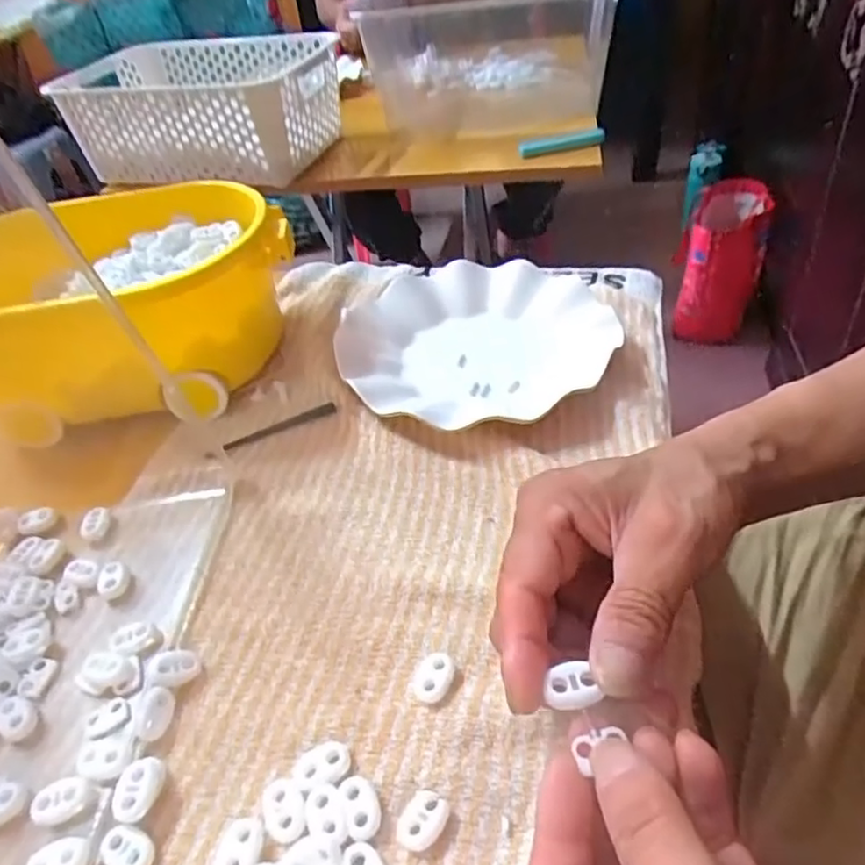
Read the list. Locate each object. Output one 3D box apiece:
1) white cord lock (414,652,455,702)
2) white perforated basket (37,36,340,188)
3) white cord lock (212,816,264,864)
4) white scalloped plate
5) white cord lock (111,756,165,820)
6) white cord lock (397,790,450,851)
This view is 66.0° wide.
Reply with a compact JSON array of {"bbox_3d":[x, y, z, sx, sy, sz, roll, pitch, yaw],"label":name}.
[{"bbox_3d":[0.001,0.108,0.292,0.016,0.006,0.022,11,46,19],"label":"white cord lock"},{"bbox_3d":[-0.272,-0.399,0.820,0.304,0.105,0.220,9,44,19],"label":"white perforated basket"},{"bbox_3d":[-0.074,0.156,0.249,0.018,0.004,0.022,-2,43,6],"label":"white cord lock"},{"bbox_3d":[0.029,-0.071,0.477,0.183,0.023,0.183,-3,43,5],"label":"white scalloped plate"},{"bbox_3d":[-0.117,0.143,0.266,0.015,0.011,0.023,-3,43,5],"label":"white cord lock"},{"bbox_3d":[-0.004,0.146,0.251,0.017,0.006,0.022,24,51,30],"label":"white cord lock"}]

